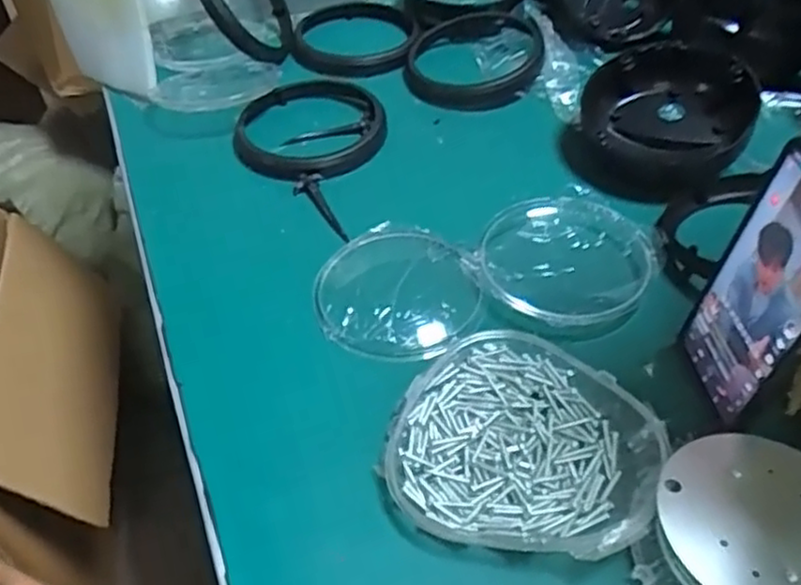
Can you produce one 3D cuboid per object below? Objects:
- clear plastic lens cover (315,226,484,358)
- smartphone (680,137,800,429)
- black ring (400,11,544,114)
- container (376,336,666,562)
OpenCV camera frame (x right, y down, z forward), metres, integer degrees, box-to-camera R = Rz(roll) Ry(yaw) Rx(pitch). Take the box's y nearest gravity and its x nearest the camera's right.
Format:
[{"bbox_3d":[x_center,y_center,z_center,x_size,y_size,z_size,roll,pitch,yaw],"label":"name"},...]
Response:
[{"bbox_3d":[-0.003,-0.005,0.510,0.115,0.016,0.128,-8,46,-4],"label":"clear plastic lens cover"},{"bbox_3d":[0.198,0.001,0.384,0.007,0.163,0.078,-2,48,-9],"label":"smartphone"},{"bbox_3d":[0.075,-0.241,0.721,0.139,0.021,0.155,-3,46,1],"label":"black ring"},{"bbox_3d":[0.071,0.082,0.411,0.146,0.035,0.136,-2,46,2],"label":"container"}]

